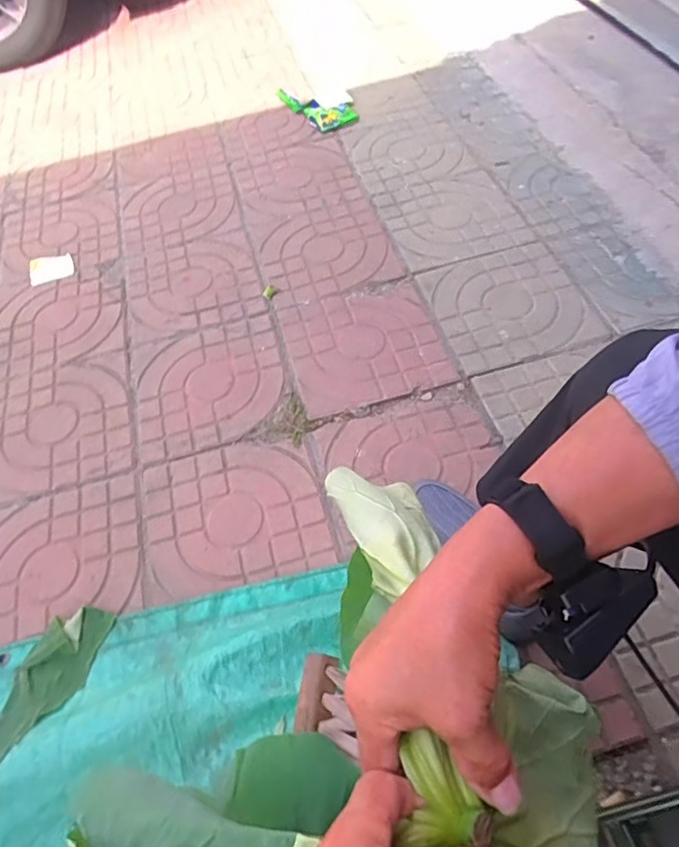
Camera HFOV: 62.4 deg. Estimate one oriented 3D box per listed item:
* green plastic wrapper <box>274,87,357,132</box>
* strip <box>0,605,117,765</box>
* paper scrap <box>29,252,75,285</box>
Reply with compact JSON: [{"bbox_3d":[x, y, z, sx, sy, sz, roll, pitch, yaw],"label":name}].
[{"bbox_3d":[-0.062,-0.935,1.641,0.120,0.035,0.287,-30,58,-15],"label":"green plastic wrapper"},{"bbox_3d":[-0.438,0.390,0.764,0.100,0.046,0.313,19,59,17],"label":"strip"},{"bbox_3d":[-0.682,-0.371,1.324,0.100,0.018,0.069,-17,56,-7],"label":"paper scrap"}]

